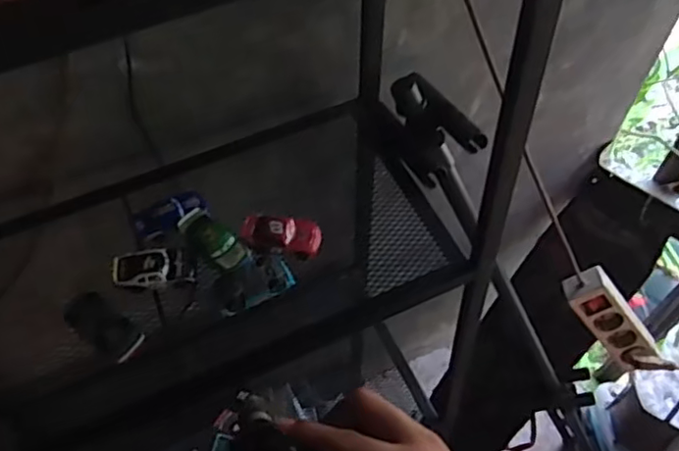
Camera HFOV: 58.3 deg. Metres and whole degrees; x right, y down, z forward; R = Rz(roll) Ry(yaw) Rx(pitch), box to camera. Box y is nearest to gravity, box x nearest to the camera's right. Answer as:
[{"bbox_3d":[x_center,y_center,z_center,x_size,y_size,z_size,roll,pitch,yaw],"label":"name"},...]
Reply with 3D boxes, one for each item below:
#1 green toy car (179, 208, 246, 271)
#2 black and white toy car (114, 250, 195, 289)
[{"bbox_3d":[-0.117,0.013,0.561,0.070,0.019,0.033,39,65,23],"label":"green toy car"},{"bbox_3d":[-0.168,0.038,0.547,0.068,0.015,0.033,-10,57,-6],"label":"black and white toy car"}]

